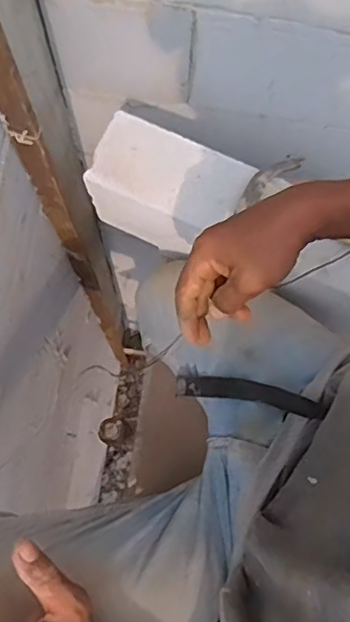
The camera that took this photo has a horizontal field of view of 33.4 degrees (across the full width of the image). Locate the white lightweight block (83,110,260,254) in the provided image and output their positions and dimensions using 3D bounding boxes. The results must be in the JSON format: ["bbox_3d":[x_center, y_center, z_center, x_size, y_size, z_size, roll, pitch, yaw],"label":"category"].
[{"bbox_3d":[-0.011,-0.151,0.765,0.180,0.139,0.106,27,78,5],"label":"white lightweight block"}]

